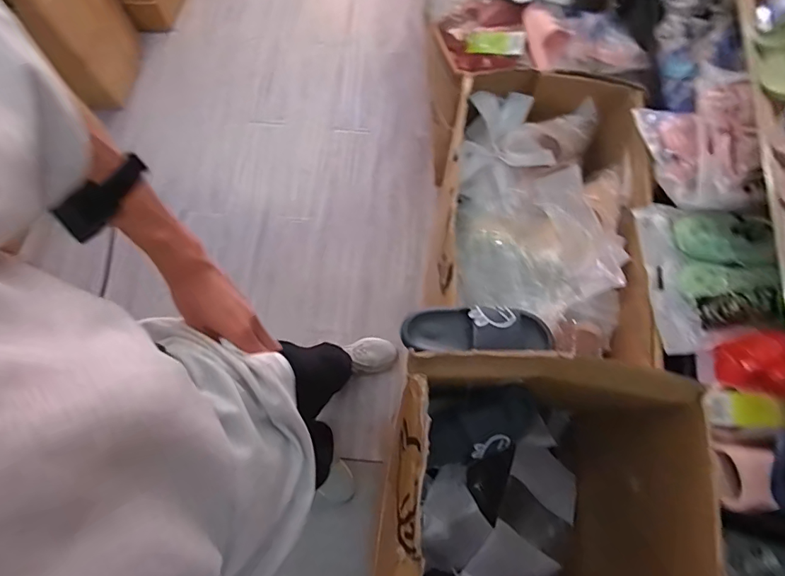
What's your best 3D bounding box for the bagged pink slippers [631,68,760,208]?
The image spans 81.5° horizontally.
[{"bbox_3d":[0.599,-0.283,0.889,0.115,0.168,0.275,-3,74,-2],"label":"bagged pink slippers"}]

